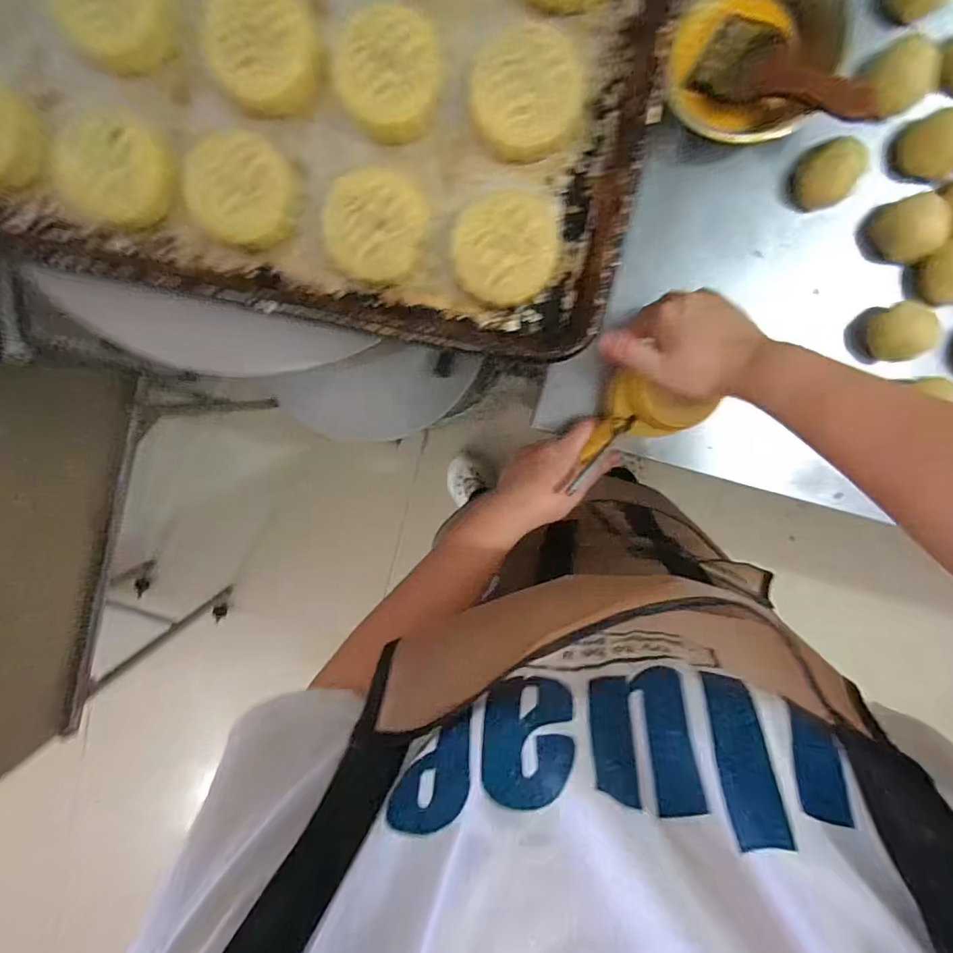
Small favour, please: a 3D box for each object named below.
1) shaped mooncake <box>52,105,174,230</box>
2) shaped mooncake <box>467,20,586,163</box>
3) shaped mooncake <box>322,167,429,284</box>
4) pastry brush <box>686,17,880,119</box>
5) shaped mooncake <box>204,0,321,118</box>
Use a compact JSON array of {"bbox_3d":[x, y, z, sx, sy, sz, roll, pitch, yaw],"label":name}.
[{"bbox_3d":[-0.234,-0.198,0.325,0.050,0.034,0.065,10,98,3],"label":"shaped mooncake"},{"bbox_3d":[0.030,-0.230,0.302,0.068,0.027,0.064,1,97,4],"label":"shaped mooncake"},{"bbox_3d":[-0.064,-0.159,0.316,0.062,0.020,0.065,1,97,4],"label":"shaped mooncake"},{"bbox_3d":[0.276,-0.355,0.446,0.155,0.014,0.063,31,99,14],"label":"pastry brush"},{"bbox_3d":[-0.131,-0.267,0.309,0.061,0.026,0.066,7,98,3],"label":"shaped mooncake"}]

